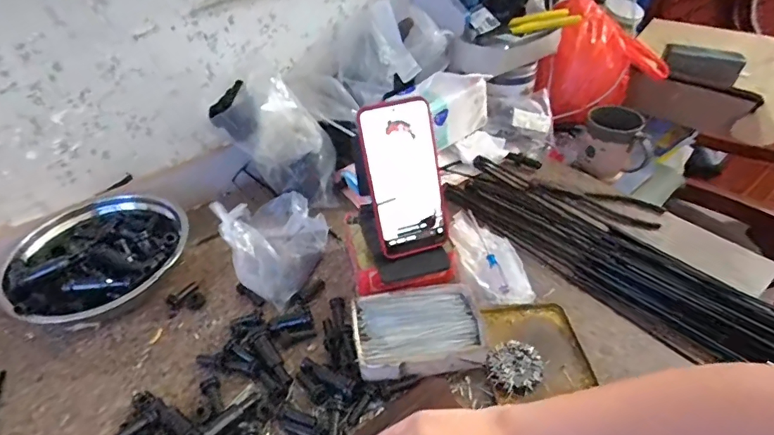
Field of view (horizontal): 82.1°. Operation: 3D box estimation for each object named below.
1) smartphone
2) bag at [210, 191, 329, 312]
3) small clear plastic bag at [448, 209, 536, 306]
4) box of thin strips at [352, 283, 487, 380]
[{"bbox_3d":[0.019,-0.041,0.470,0.079,0.161,0.008,-15,16,-9],"label":"smartphone"},{"bbox_3d":[-0.142,0.024,0.552,0.125,0.069,0.138,18,45,21],"label":"bag"},{"bbox_3d":[0.119,0.045,0.538,0.075,0.037,0.132,-10,42,-8],"label":"small clear plastic bag"},{"bbox_3d":[0.033,0.119,0.462,0.132,0.035,0.093,-12,42,-10],"label":"box of thin strips"}]

